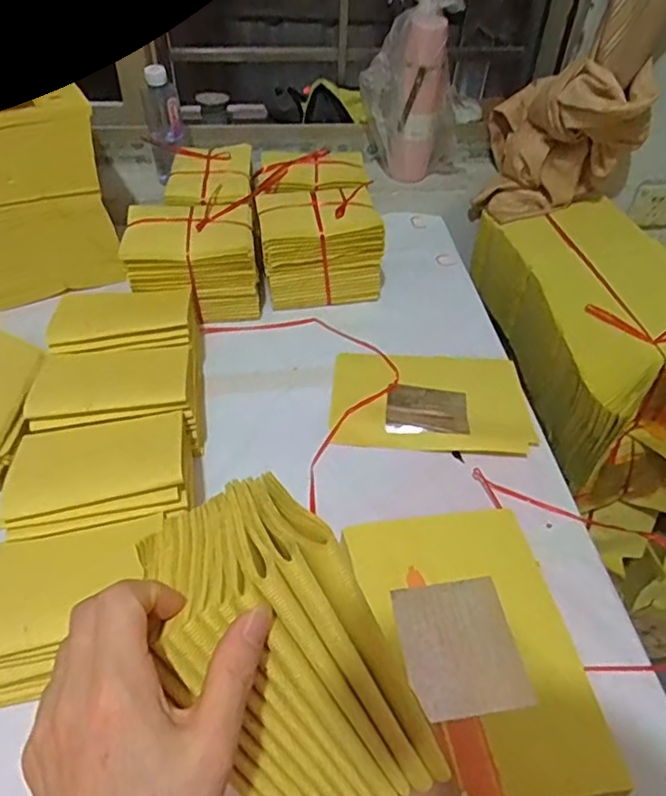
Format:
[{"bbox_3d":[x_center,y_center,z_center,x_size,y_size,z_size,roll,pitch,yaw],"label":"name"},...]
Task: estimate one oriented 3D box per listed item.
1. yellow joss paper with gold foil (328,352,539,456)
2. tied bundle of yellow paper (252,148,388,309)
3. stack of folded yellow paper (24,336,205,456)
[{"bbox_3d":[0.120,0.002,0.741,0.236,0.018,0.147,4,46,1],"label":"yellow joss paper with gold foil"},{"bbox_3d":[-0.030,-0.258,0.895,0.163,0.125,0.222,-5,46,-8],"label":"tied bundle of yellow paper"},{"bbox_3d":[-0.234,0.002,0.672,0.166,0.080,0.132,-6,46,-9],"label":"stack of folded yellow paper"}]

